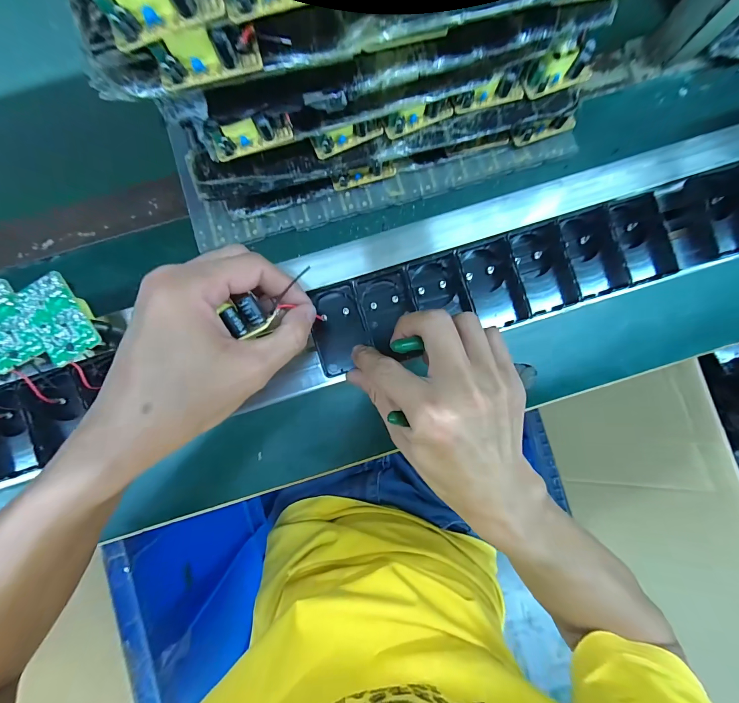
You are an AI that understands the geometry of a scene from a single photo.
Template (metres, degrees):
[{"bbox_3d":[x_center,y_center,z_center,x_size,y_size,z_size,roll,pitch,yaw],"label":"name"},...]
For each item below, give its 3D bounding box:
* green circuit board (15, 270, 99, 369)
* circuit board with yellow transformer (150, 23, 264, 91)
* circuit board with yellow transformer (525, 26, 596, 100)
[{"bbox_3d":[-0.232,-0.024,0.234,0.036,0.006,0.062,-33,90,-6],"label":"green circuit board"},{"bbox_3d":[-0.099,-0.180,0.190,0.062,0.023,0.015,-19,86,-1],"label":"circuit board with yellow transformer"},{"bbox_3d":[0.171,-0.253,0.277,0.060,0.033,0.025,-19,87,-1],"label":"circuit board with yellow transformer"}]

